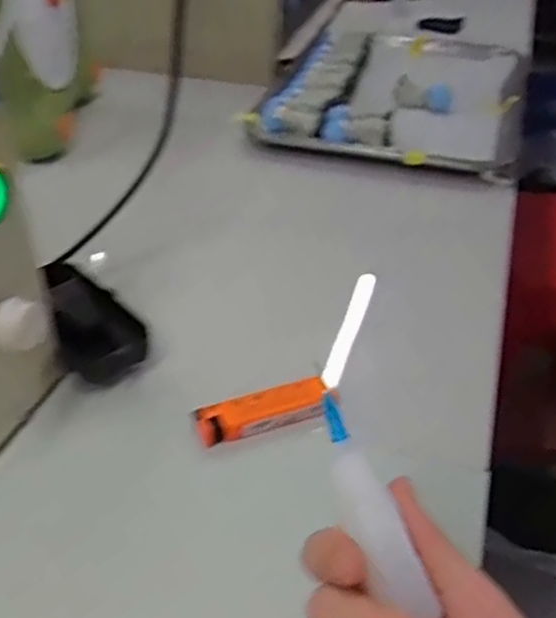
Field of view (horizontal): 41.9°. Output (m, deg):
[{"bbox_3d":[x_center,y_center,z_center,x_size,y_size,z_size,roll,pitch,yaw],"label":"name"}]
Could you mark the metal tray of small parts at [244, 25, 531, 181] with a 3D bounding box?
[{"bbox_3d":[0.132,-0.237,0.778,0.241,0.025,0.331,12,37,11],"label":"metal tray of small parts"}]

